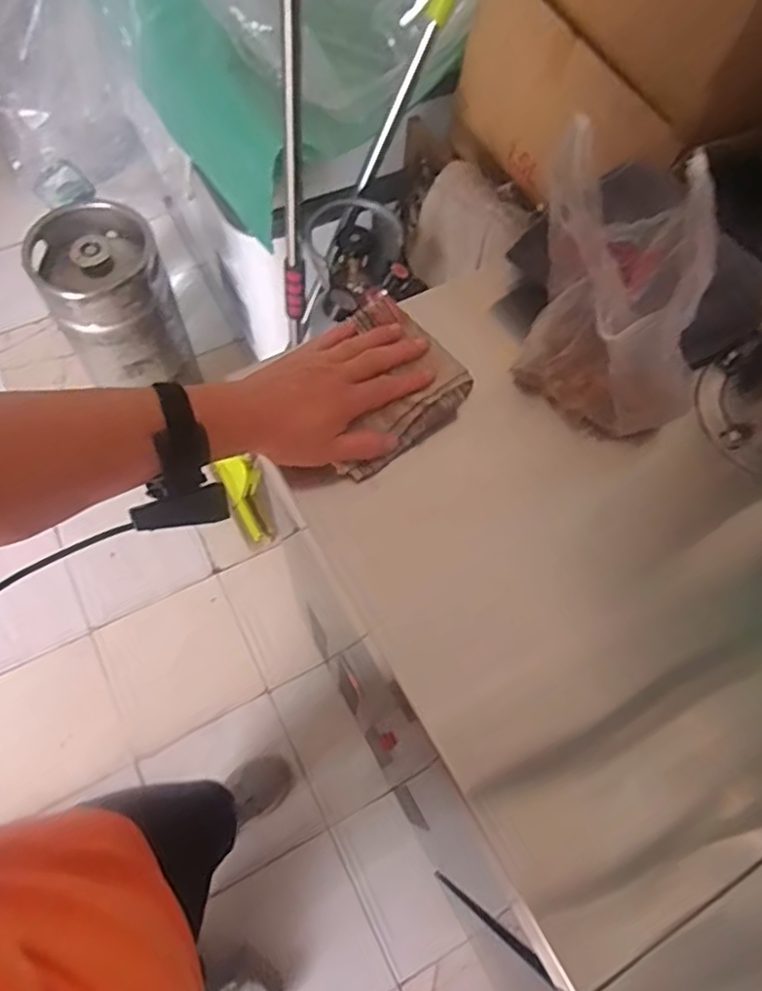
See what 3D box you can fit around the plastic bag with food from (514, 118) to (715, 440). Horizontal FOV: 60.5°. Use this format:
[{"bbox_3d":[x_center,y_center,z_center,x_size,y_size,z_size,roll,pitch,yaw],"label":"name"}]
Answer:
[{"bbox_3d":[0.195,-0.153,0.522,0.132,0.202,0.137,1,66,-2],"label":"plastic bag with food"}]

